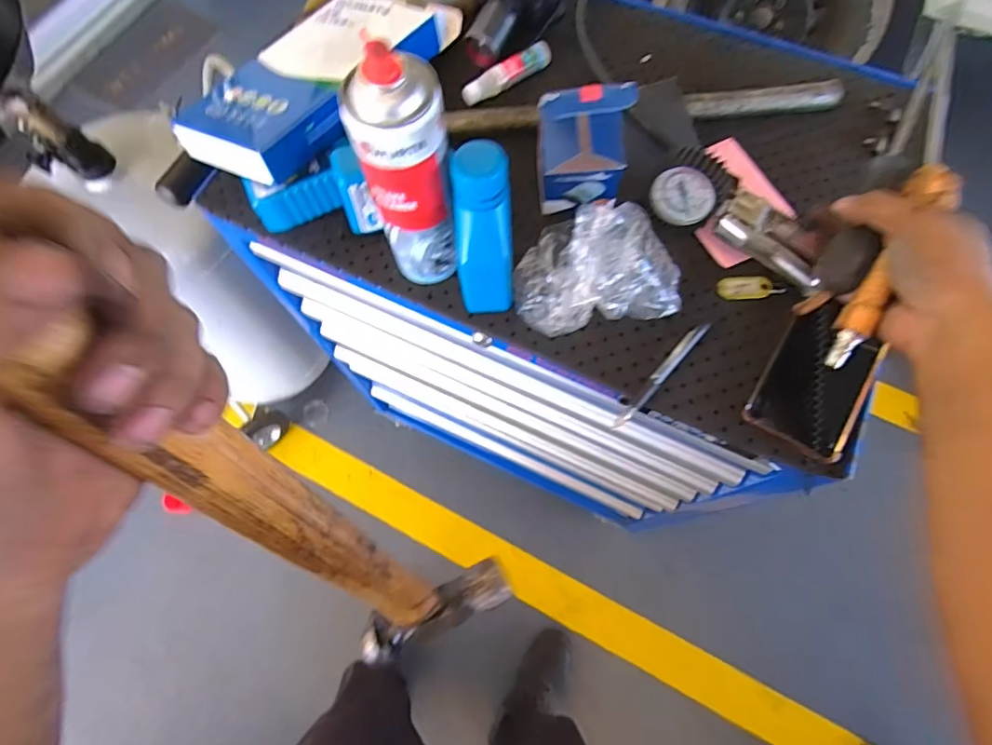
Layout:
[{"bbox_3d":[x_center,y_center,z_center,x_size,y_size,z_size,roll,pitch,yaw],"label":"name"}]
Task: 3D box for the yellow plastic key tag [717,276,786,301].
[{"bbox_3d":[0.240,-0.080,0.495,0.056,0.012,0.021,-1,70,1],"label":"yellow plastic key tag"}]

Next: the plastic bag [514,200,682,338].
[{"bbox_3d":[0.092,-0.089,0.456,0.148,0.091,0.101,16,71,7],"label":"plastic bag"}]

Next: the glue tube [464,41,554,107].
[{"bbox_3d":[0.013,-0.330,0.579,0.111,0.022,0.018,-31,72,-9],"label":"glue tube"}]

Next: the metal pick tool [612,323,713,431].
[{"bbox_3d":[0.149,0.002,0.468,0.013,0.013,0.123,39,76,14],"label":"metal pick tool"}]

